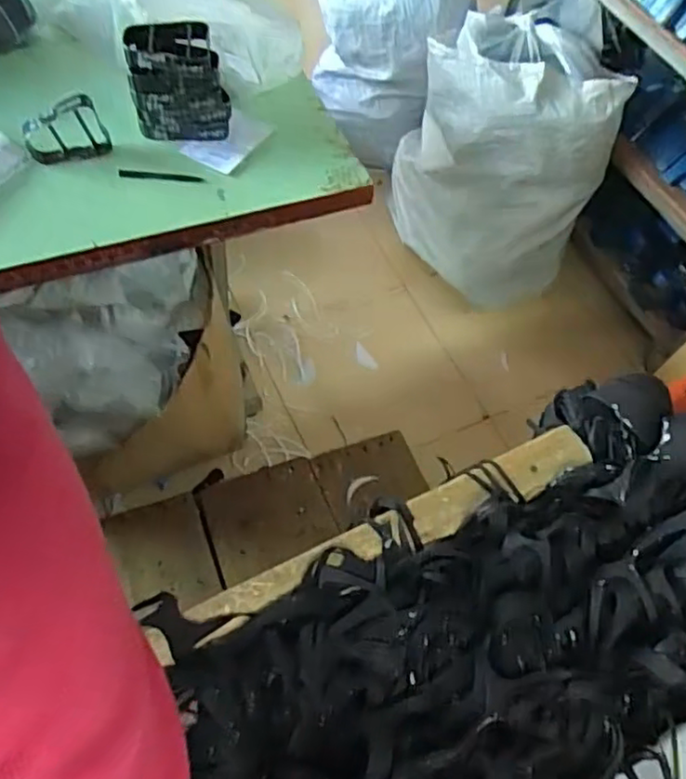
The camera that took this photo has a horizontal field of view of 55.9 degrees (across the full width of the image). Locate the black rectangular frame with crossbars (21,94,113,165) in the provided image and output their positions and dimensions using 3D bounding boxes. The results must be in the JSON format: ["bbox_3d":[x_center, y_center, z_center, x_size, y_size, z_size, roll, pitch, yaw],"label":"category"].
[{"bbox_3d":[-0.426,-0.391,0.991,0.116,0.096,0.016,-22,53,-5],"label":"black rectangular frame with crossbars"}]

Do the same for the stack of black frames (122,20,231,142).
[{"bbox_3d":[-0.263,-0.497,1.037,0.142,0.169,0.107,-2,63,-4],"label":"stack of black frames"}]

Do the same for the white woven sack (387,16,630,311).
[{"bbox_3d":[0.429,-0.633,1.842,0.565,0.584,0.422,37,67,16],"label":"white woven sack"}]

